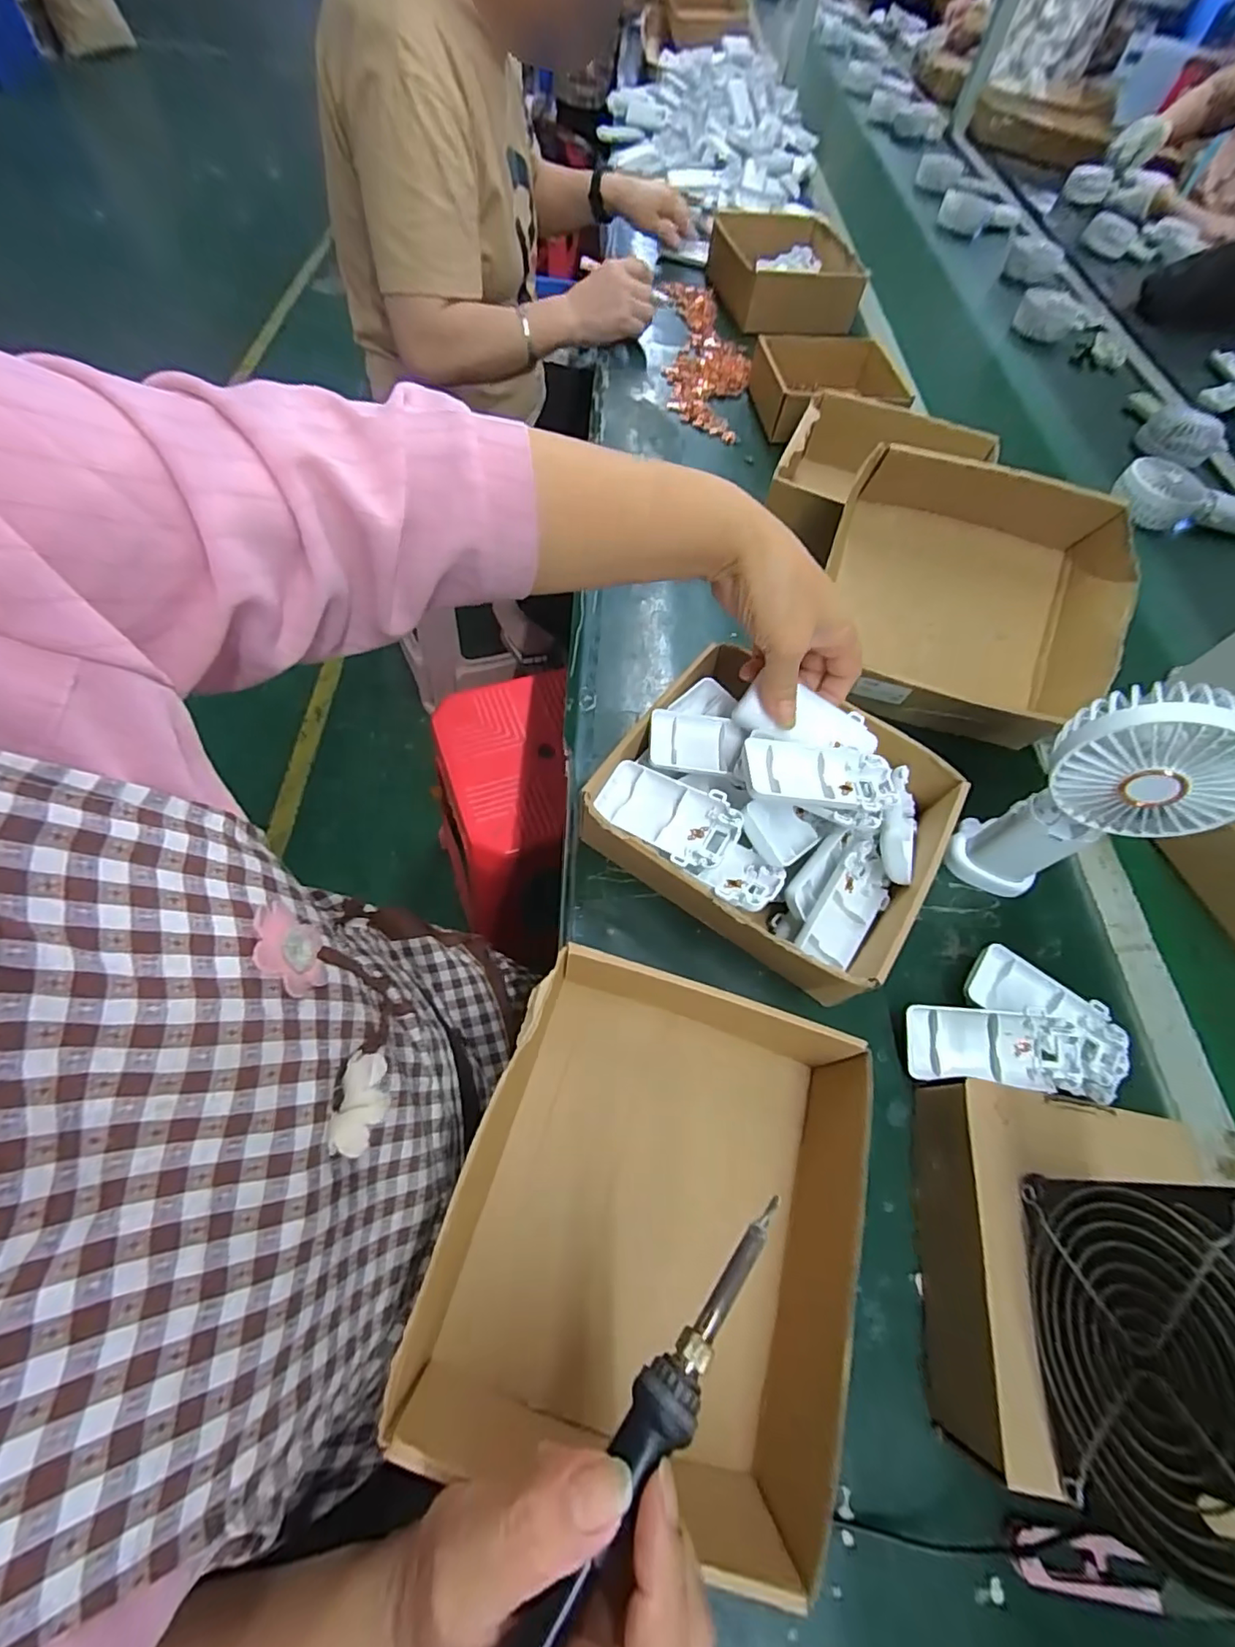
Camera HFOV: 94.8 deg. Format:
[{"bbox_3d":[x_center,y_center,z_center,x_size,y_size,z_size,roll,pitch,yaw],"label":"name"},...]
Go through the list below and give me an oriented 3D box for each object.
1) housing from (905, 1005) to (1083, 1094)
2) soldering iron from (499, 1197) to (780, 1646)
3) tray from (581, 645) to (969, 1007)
[{"bbox_3d":[0.235,0.140,0.356,0.099,0.014,0.045,3,82,5],"label":"housing"},{"bbox_3d":[-0.007,0.221,0.181,0.021,0.026,0.213,39,62,16],"label":"soldering iron"},{"bbox_3d":[0.108,-0.011,0.395,0.211,0.090,0.199,34,64,11],"label":"tray"}]

